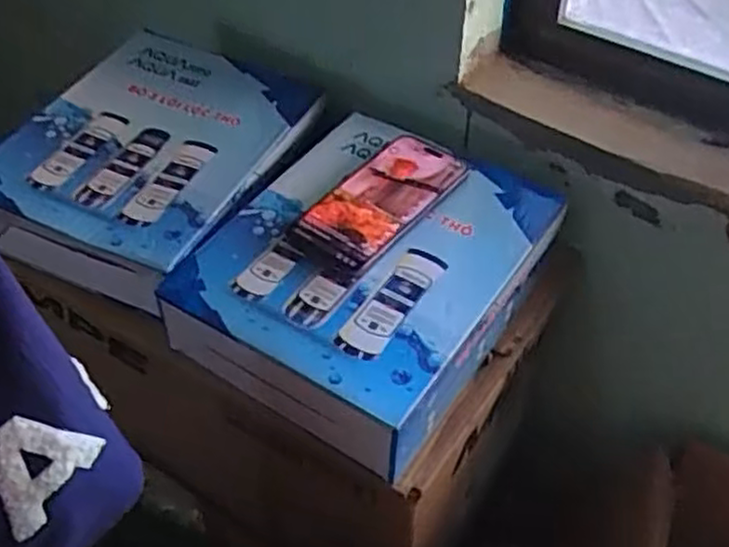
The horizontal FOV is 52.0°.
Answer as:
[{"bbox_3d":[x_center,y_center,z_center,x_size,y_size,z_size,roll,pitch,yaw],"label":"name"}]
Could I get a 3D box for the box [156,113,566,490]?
[{"bbox_3d":[0.006,-0.007,0.617,0.225,0.079,0.274,26,53,22],"label":"box"}]

